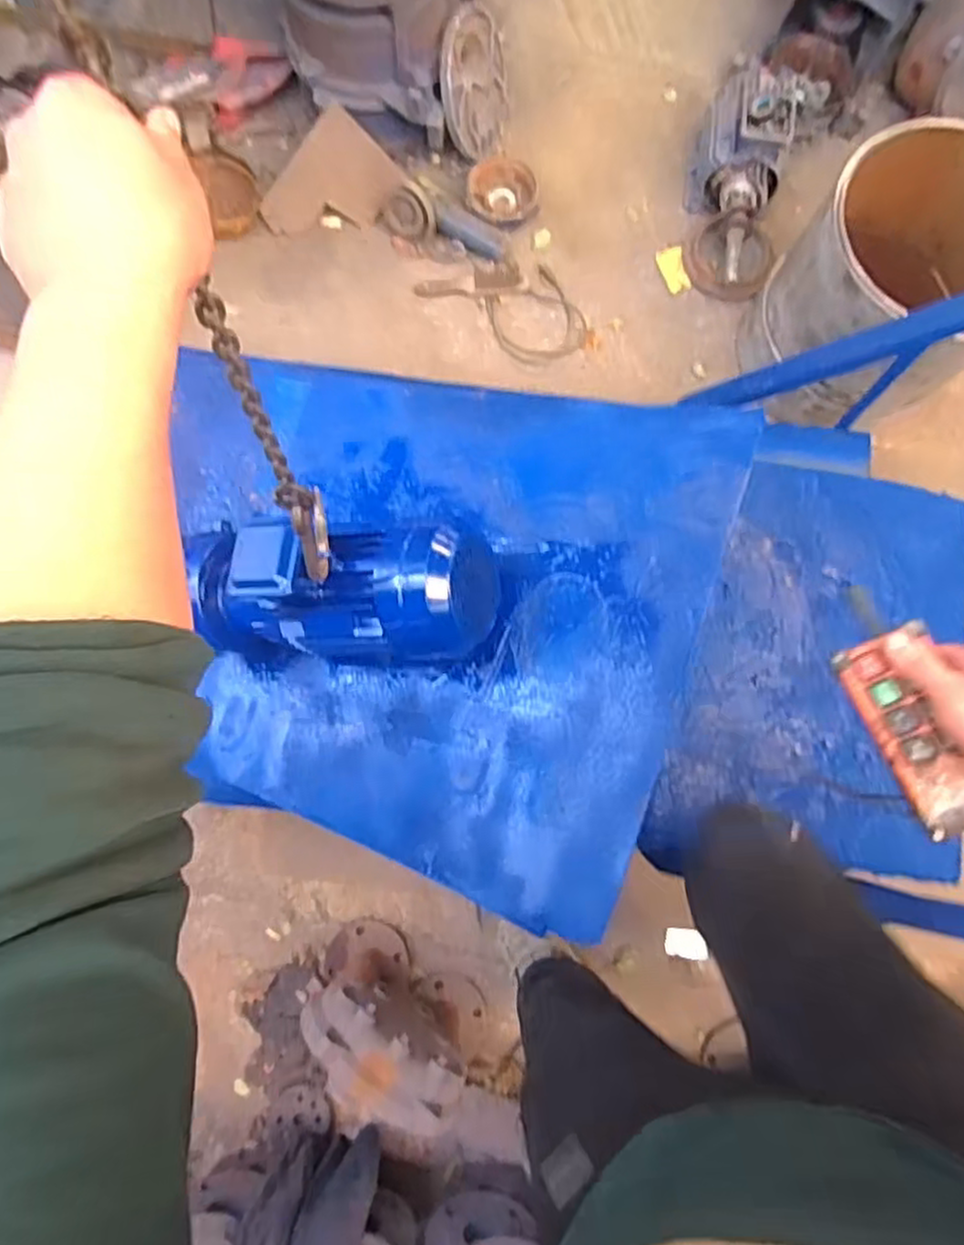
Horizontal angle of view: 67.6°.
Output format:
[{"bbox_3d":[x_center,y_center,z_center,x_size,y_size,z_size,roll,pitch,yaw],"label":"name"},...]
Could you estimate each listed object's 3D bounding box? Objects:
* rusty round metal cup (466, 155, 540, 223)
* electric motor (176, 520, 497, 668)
[{"bbox_3d":[0.043,-0.969,1.608,0.154,0.057,0.142,1,80,-3],"label":"rusty round metal cup"},{"bbox_3d":[-0.218,-0.048,0.988,0.428,0.204,0.165,3,83,18],"label":"electric motor"}]

